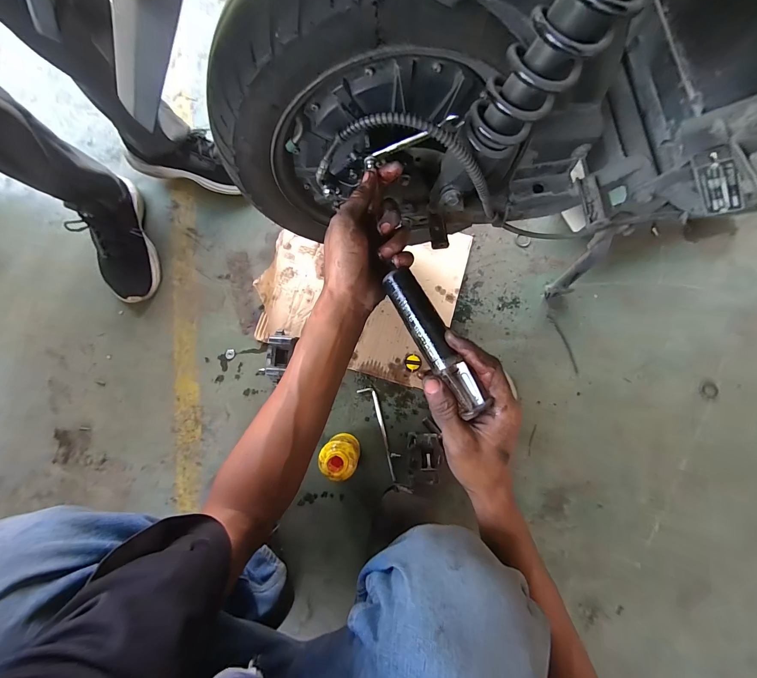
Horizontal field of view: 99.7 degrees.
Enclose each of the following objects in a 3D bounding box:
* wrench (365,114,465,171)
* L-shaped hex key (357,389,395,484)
[{"bbox_3d":[0.029,-0.183,0.299,0.096,0.015,0.010,-5,77,31],"label":"wrench"},{"bbox_3d":[0.003,0.185,0.629,0.033,0.006,0.182,-18,80,-5],"label":"L-shaped hex key"}]

